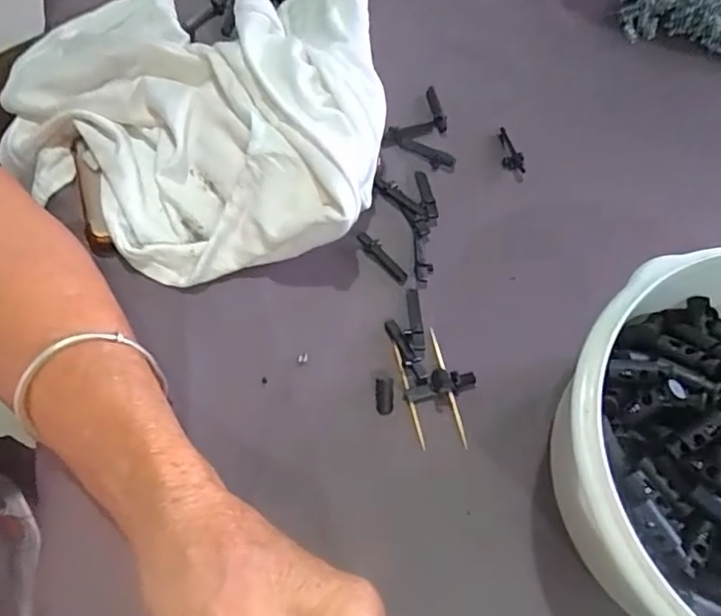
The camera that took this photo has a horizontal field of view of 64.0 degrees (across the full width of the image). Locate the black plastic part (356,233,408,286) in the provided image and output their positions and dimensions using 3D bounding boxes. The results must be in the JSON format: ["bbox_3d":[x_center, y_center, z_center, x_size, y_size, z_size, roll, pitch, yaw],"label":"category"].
[{"bbox_3d":[0.012,-0.027,0.313,0.009,0.005,0.037,-36,70,-15],"label":"black plastic part"}]

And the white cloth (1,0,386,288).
[{"bbox_3d":[-0.099,-0.118,0.326,0.221,0.056,0.203,2,65,1],"label":"white cloth"}]

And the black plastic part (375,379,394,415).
[{"bbox_3d":[0.012,0.043,0.279,0.009,0.004,0.017,2,65,1],"label":"black plastic part"}]

